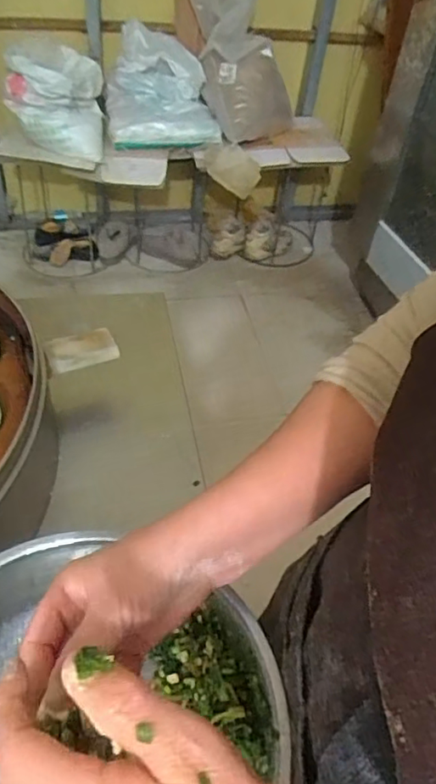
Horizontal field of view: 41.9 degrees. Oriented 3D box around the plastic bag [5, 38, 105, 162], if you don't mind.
[{"bbox_3d":[-0.460,-0.825,1.628,0.263,0.254,0.127,-7,47,-13],"label":"plastic bag"}]

